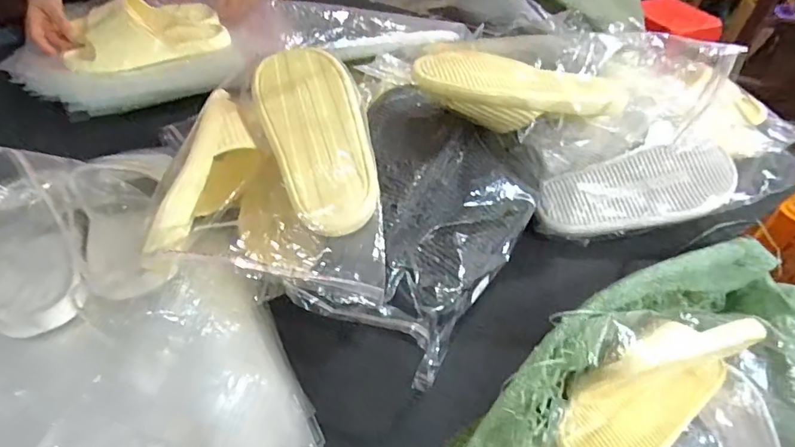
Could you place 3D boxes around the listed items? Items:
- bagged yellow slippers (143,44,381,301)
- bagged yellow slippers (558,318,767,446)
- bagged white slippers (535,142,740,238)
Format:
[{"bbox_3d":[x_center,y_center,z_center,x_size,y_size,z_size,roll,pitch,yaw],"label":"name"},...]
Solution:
[{"bbox_3d":[-0.124,-0.054,0.482,0.198,0.097,0.326,-2,46,-7],"label":"bagged yellow slippers"},{"bbox_3d":[0.315,0.187,0.560,0.254,0.123,0.108,-22,52,-25],"label":"bagged yellow slippers"},{"bbox_3d":[0.301,-0.037,0.611,0.248,0.059,0.097,-14,71,-1],"label":"bagged white slippers"}]

